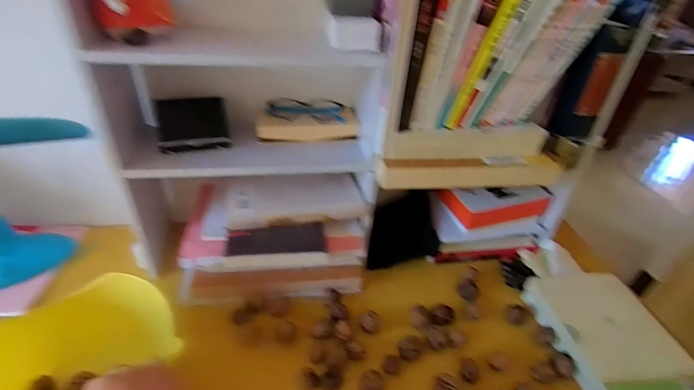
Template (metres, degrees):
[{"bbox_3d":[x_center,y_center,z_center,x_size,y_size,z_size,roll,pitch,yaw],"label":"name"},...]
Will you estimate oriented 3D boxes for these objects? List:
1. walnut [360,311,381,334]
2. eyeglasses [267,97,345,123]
[{"bbox_3d":[0.037,0.202,0.593,0.029,0.025,0.024,-1,35,-7],"label":"walnut"},{"bbox_3d":[-0.069,-0.145,0.640,0.129,0.036,0.026,6,35,4],"label":"eyeglasses"}]

